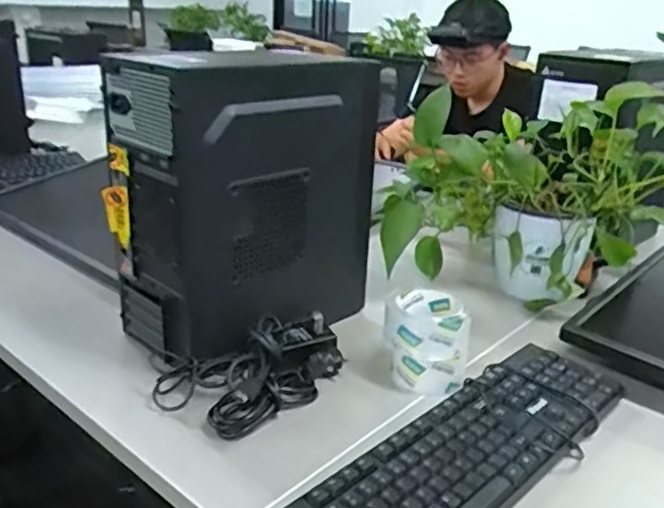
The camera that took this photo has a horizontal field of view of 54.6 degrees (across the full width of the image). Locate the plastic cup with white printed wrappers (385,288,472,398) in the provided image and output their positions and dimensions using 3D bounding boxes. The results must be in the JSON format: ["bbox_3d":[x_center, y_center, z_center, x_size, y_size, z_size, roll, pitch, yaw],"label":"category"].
[{"bbox_3d":[0.116,0.104,0.778,0.097,0.102,0.110,7,22,10],"label":"plastic cup with white printed wrappers"}]

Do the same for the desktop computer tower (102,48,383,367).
[{"bbox_3d":[-0.093,-0.078,0.816,0.315,0.314,0.164,-17,29,-40],"label":"desktop computer tower"}]

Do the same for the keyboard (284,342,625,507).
[{"bbox_3d":[0.139,0.191,0.628,0.126,0.026,0.416,22,29,40],"label":"keyboard"}]

